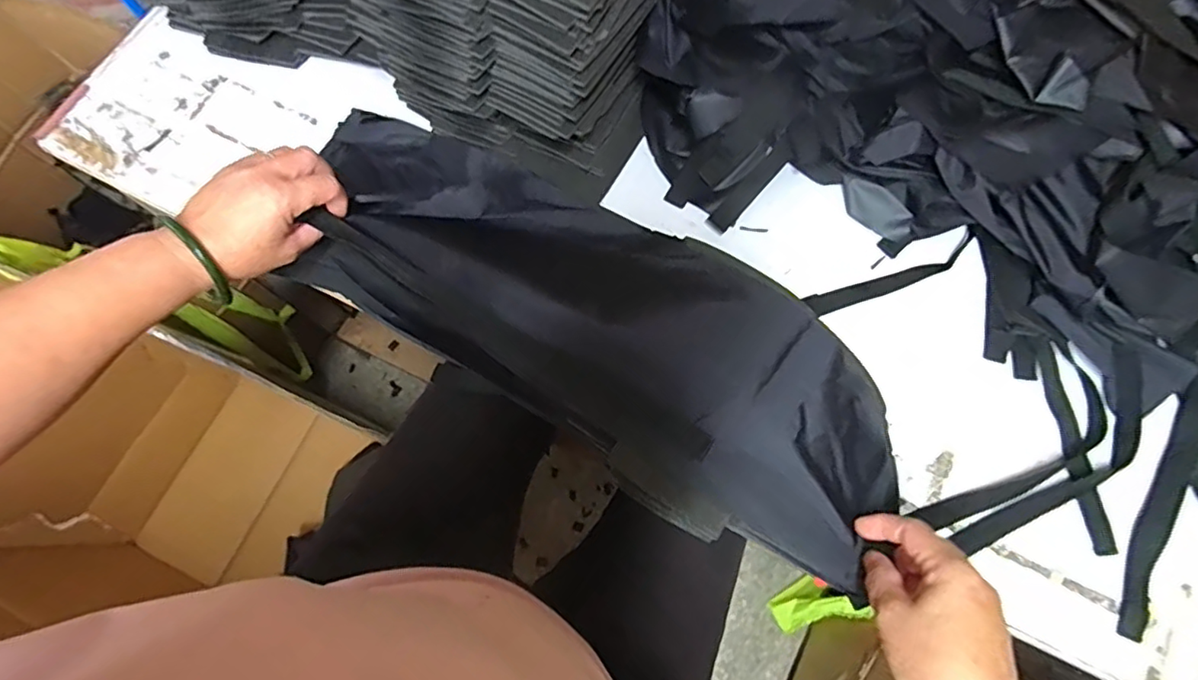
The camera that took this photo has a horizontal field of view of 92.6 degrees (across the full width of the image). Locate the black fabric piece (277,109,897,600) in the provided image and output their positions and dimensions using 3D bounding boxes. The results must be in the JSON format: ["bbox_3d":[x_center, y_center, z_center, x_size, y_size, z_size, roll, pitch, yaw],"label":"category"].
[{"bbox_3d":[-0.018,-0.027,0.464,0.559,0.067,0.203,32,75,15],"label":"black fabric piece"}]

